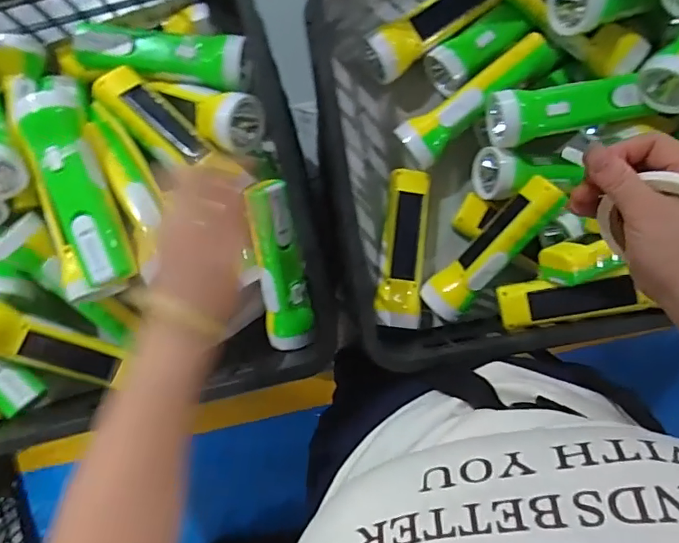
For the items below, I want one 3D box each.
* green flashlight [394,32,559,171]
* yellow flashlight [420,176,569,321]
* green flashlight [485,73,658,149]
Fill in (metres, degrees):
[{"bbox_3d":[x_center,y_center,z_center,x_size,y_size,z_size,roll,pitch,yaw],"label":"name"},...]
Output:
[{"bbox_3d":[0.150,-0.180,0.531,0.188,0.043,0.049,-34,92,0],"label":"green flashlight"},{"bbox_3d":[0.155,-0.021,0.524,0.041,0.040,0.166,41,105,-3],"label":"yellow flashlight"},{"bbox_3d":[0.227,-0.162,0.511,0.151,0.049,0.051,-12,92,-1],"label":"green flashlight"}]

